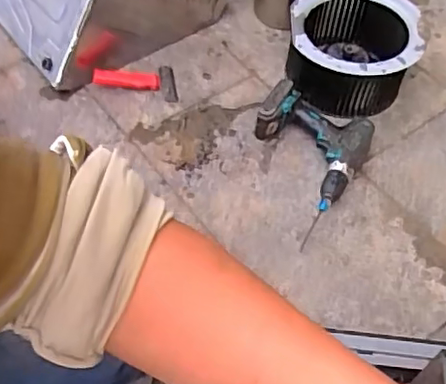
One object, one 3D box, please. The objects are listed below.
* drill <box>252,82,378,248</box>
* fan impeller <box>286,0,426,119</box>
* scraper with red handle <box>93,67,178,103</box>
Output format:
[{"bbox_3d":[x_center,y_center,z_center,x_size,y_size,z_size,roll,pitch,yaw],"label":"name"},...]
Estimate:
[{"bbox_3d":[0.143,-0.076,1.093,0.203,0.073,0.237,28,57,16],"label":"drill"},{"bbox_3d":[0.250,-0.283,1.194,0.237,0.133,0.255,1,54,-2],"label":"fan impeller"},{"bbox_3d":[-0.172,-0.218,1.204,0.167,0.026,0.088,1,54,-27],"label":"scraper with red handle"}]

